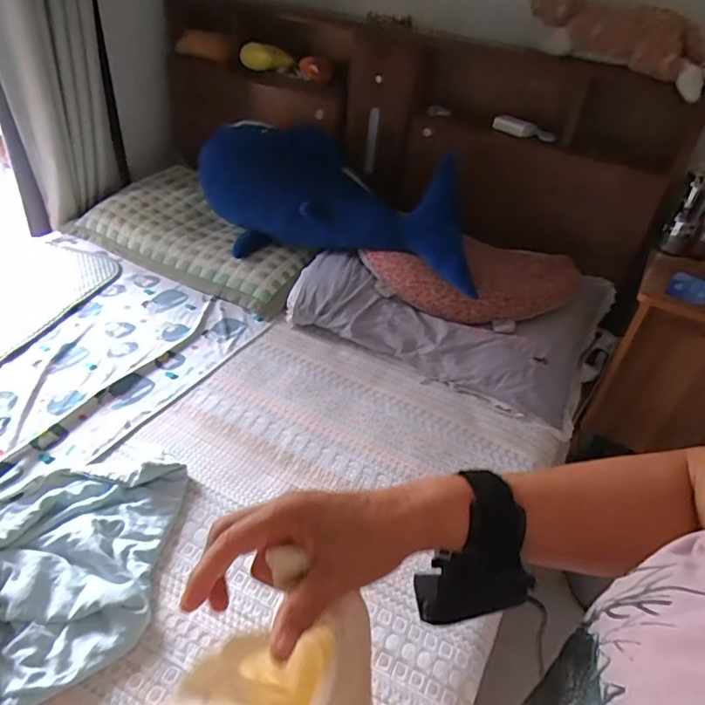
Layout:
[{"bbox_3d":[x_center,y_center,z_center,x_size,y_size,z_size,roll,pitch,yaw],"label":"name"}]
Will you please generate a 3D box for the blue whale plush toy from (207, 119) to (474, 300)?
[{"bbox_3d":[-0.039,-0.407,1.385,0.837,0.276,0.334,20,41,16],"label":"blue whale plush toy"}]

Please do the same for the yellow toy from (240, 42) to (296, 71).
[{"bbox_3d":[-0.235,-0.805,1.429,0.168,0.069,0.037,25,42,21],"label":"yellow toy"}]

